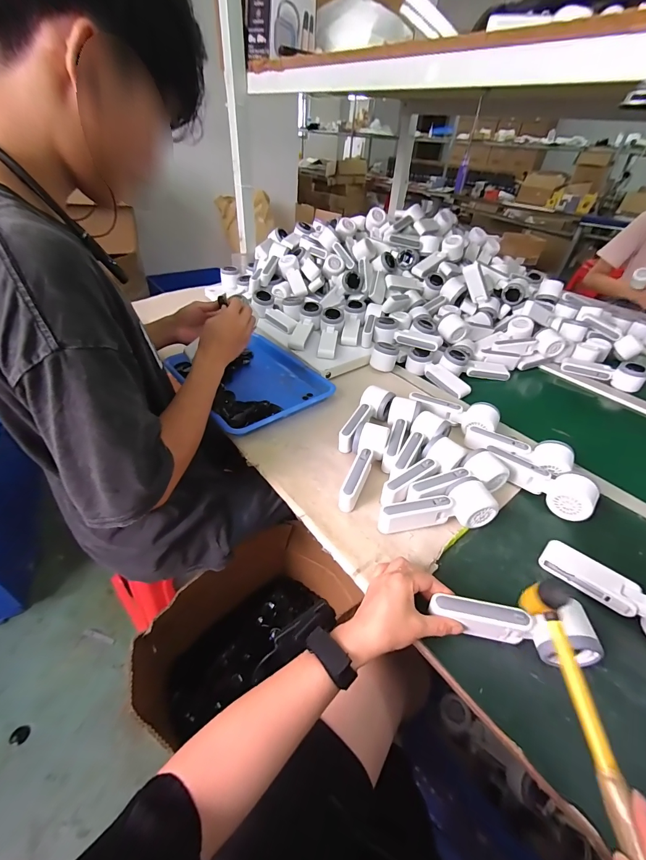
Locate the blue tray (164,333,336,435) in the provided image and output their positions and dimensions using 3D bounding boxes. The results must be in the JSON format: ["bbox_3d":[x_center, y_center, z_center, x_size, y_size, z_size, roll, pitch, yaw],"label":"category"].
[{"bbox_3d":[-0.153,-0.104,0.755,0.252,0.035,0.303,-26,47,-29],"label":"blue tray"}]

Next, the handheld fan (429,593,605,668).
[{"bbox_3d":[0.205,0.210,0.386,0.164,0.041,0.049,8,40,9],"label":"handheld fan"}]

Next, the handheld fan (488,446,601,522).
[{"bbox_3d":[0.343,0.079,0.562,0.052,0.049,0.166,-30,49,-32],"label":"handheld fan"}]

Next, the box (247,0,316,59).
[{"bbox_3d":[-0.093,-1.003,0.856,0.089,0.131,0.155,32,47,29],"label":"box"}]

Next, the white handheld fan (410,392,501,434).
[{"bbox_3d":[0.246,-0.032,0.670,0.162,0.051,0.067,28,46,27],"label":"white handheld fan"}]

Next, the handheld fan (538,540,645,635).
[{"bbox_3d":[0.354,0.186,0.409,0.166,0.051,0.052,34,49,32],"label":"handheld fan"}]

